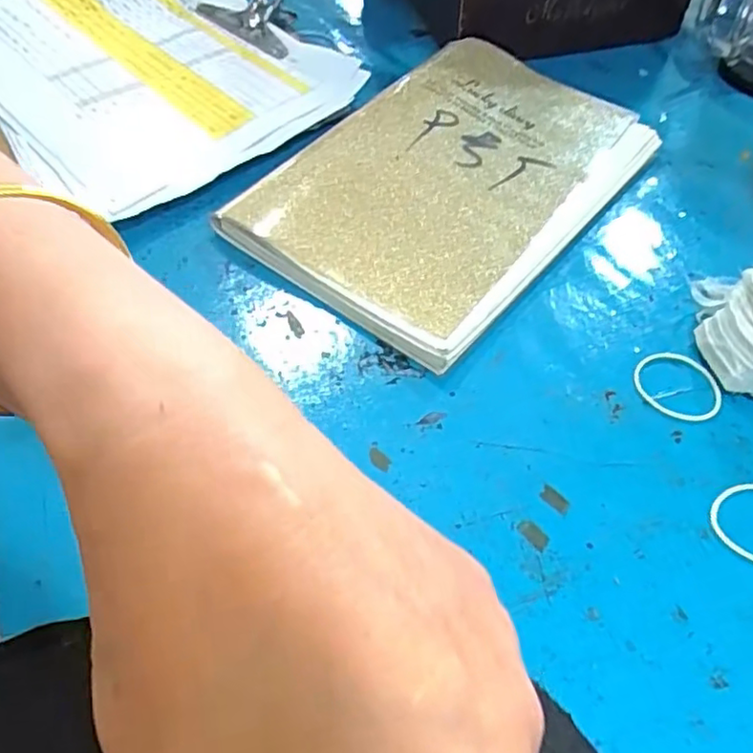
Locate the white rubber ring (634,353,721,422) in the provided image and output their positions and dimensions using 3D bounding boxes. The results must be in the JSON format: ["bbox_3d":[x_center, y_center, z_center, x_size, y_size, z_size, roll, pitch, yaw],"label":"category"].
[{"bbox_3d":[0.154,0.005,0.331,0.040,0.004,0.042,0,54,0],"label":"white rubber ring"}]

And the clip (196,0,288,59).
[{"bbox_3d":[-0.096,-0.302,0.529,0.059,0.026,0.111,-33,60,-21],"label":"clip"}]

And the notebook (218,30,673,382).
[{"bbox_3d":[0.044,-0.132,0.419,0.187,0.026,0.257,34,61,22],"label":"notebook"}]

